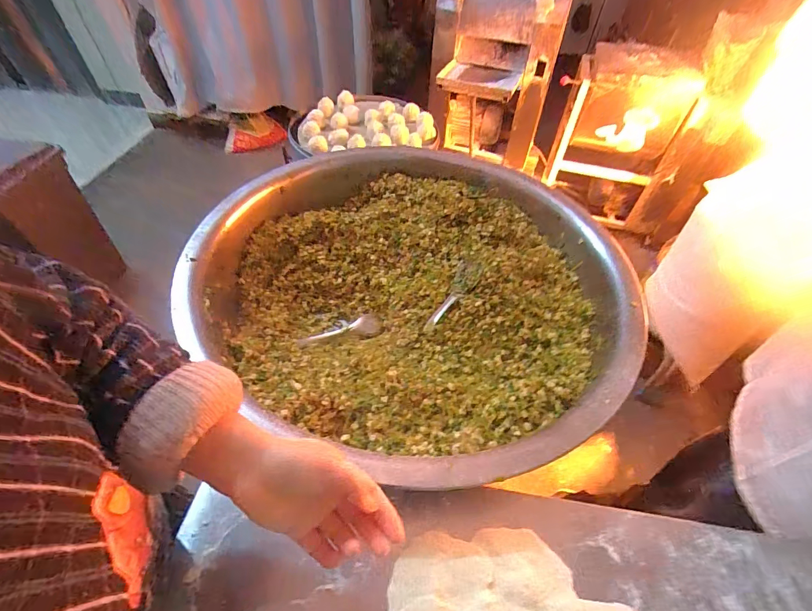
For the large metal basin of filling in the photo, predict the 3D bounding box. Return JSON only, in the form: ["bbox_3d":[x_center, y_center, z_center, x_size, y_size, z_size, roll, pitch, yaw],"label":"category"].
[{"bbox_3d":[0.033,-0.052,0.710,0.673,0.168,0.650,1,52,-1],"label":"large metal basin of filling"}]

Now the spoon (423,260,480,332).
[{"bbox_3d":[0.086,-0.019,0.714,0.044,0.014,0.163,32,75,22],"label":"spoon"}]

